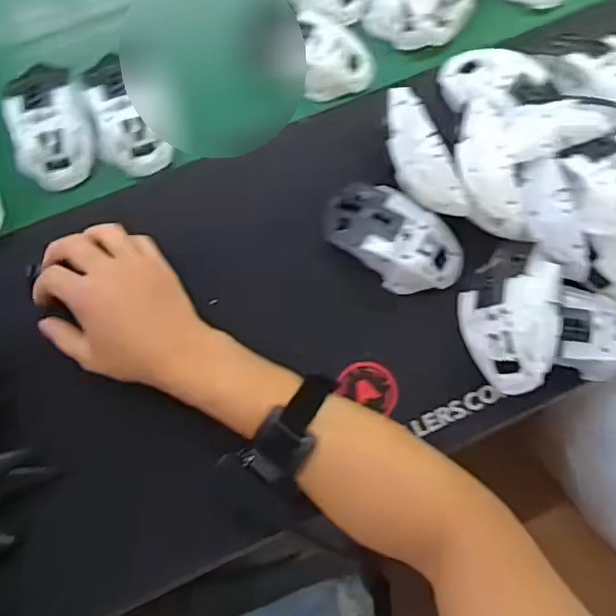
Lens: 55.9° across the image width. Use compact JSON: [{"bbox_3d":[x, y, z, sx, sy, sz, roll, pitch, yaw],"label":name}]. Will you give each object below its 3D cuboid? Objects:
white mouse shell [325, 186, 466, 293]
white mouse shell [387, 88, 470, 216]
[{"bbox_3d":[0.069,-0.058,0.464,0.116,0.037,0.064,38,77,8],"label":"white mouse shell"},{"bbox_3d":[0.085,-0.117,0.450,0.035,0.050,0.111,-27,94,-9],"label":"white mouse shell"}]

